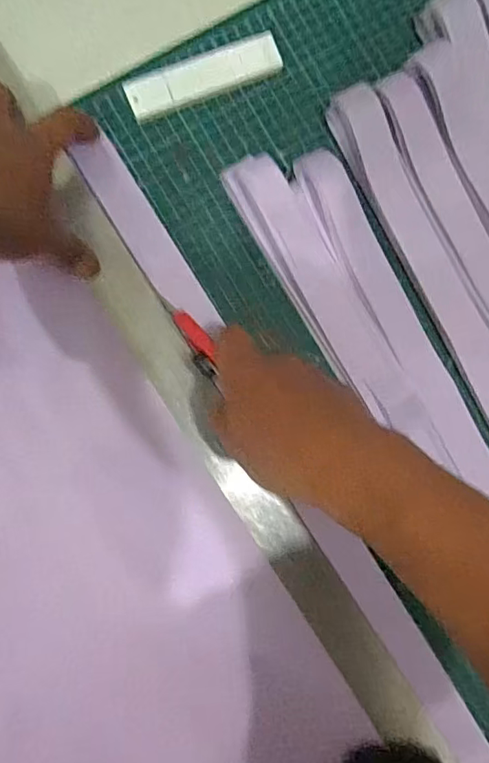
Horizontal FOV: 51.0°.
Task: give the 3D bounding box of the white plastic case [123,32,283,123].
[{"bbox_3d":[-0.030,-0.226,0.379,0.115,0.010,0.029,-24,93,-6],"label":"white plastic case"}]

